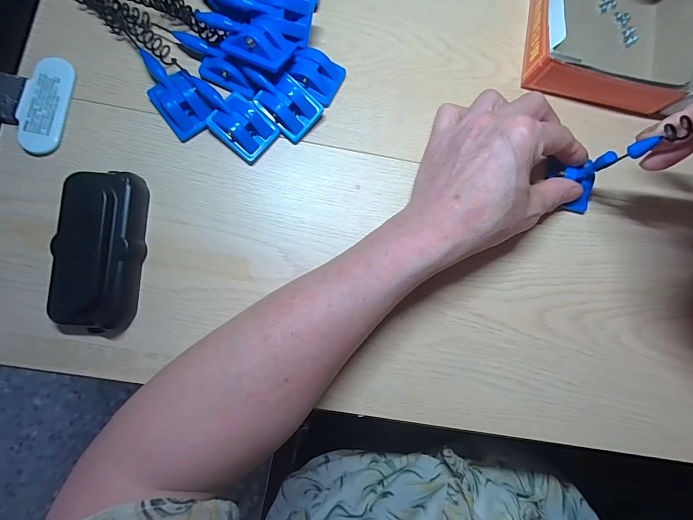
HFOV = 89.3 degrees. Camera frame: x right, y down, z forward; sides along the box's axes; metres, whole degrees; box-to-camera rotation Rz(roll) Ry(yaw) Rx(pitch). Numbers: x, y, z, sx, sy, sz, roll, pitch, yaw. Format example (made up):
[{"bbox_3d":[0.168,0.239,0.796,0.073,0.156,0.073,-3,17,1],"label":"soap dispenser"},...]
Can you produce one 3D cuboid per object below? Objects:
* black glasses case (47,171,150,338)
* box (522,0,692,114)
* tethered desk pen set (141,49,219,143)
[{"bbox_3d":[-0.171,-0.005,0.241,0.051,0.027,0.110,0,84,-3],"label":"black glasses case"},{"bbox_3d":[0.218,-0.191,0.285,0.139,0.036,0.134,4,83,-3],"label":"box"},{"bbox_3d":[-0.130,-0.124,0.260,0.033,0.016,0.064,-41,87,-7],"label":"tethered desk pen set"}]

